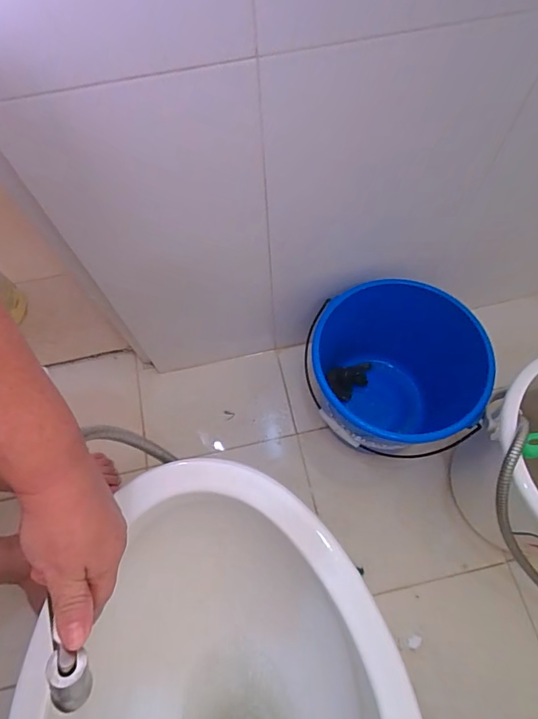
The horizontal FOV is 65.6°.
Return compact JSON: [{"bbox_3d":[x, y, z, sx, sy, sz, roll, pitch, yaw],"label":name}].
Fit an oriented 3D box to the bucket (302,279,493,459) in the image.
[{"bbox_3d":[0.204,0.031,0.730,0.266,0.278,0.221,7,66,6],"label":"bucket"}]

